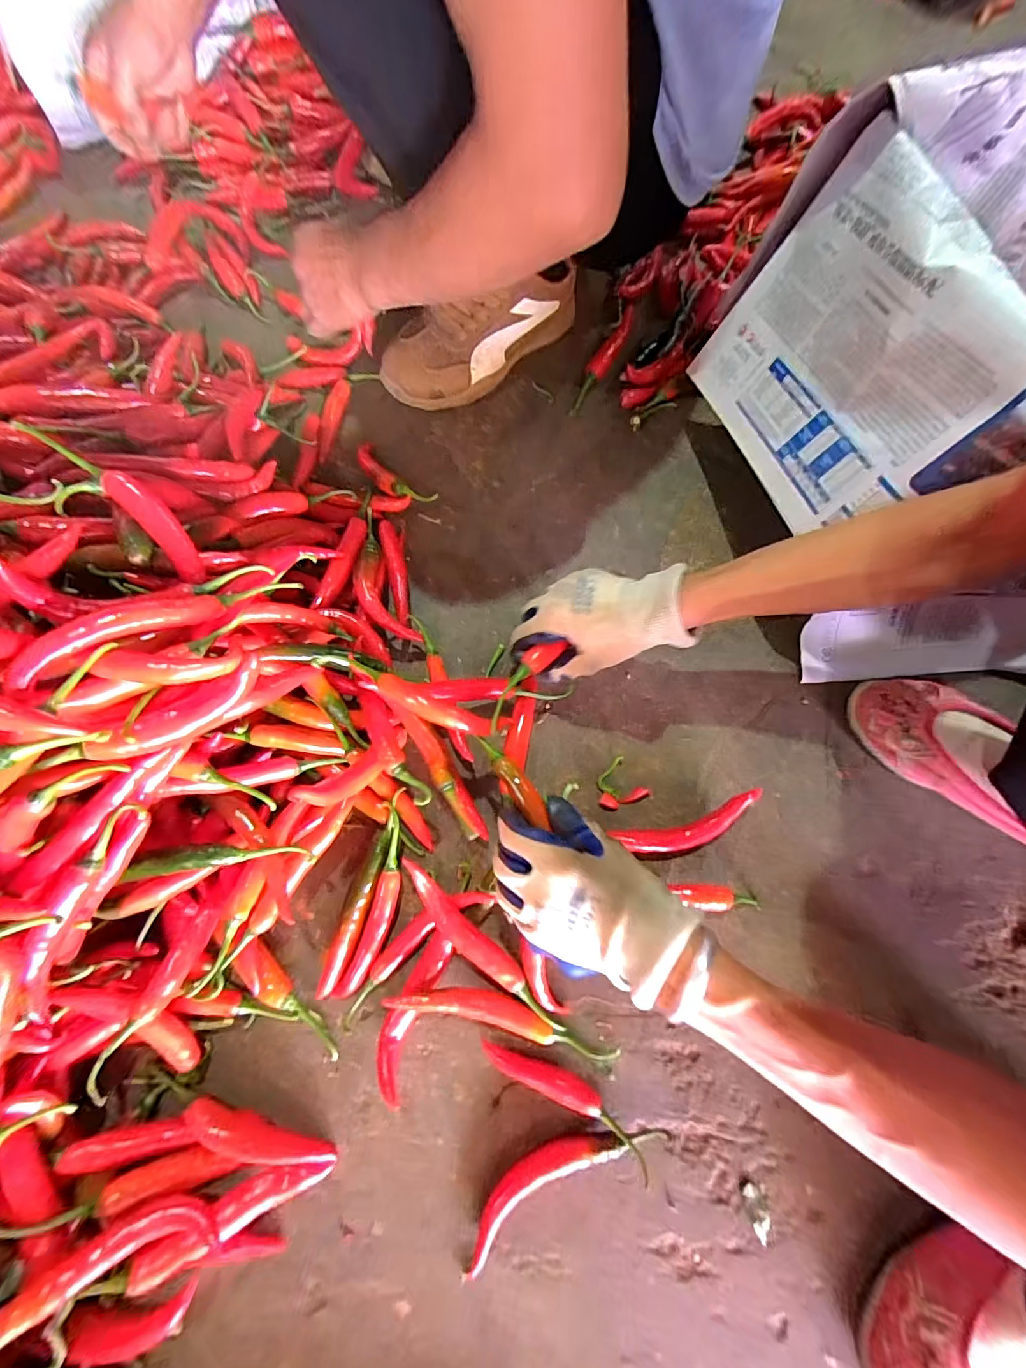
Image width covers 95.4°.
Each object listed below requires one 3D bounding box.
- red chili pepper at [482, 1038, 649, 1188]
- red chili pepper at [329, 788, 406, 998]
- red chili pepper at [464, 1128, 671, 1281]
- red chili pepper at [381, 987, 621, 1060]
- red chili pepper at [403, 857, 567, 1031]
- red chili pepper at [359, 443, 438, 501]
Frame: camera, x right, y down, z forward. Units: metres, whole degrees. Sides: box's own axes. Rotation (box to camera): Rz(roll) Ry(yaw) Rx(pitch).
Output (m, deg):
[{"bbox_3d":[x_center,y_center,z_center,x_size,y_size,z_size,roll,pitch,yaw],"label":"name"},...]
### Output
[{"bbox_3d":[0.040,0.305,0.344,0.138,0.017,0.026,29,75,7],"label":"red chili pepper"},{"bbox_3d":[-0.107,0.172,0.384,0.028,0.019,0.162,15,74,3],"label":"red chili pepper"},{"bbox_3d":[0.034,0.351,0.334,0.157,0.018,0.039,-27,76,-9],"label":"red chili pepper"},{"bbox_3d":[-0.005,0.254,0.357,0.176,0.026,0.024,15,74,3],"label":"red chili pepper"},{"bbox_3d":[-0.027,0.204,0.363,0.166,0.042,0.024,43,77,10],"label":"red chili pepper"},{"bbox_3d":[-0.120,-0.208,0.476,0.025,0.020,0.137,-41,61,-12],"label":"red chili pepper"}]

